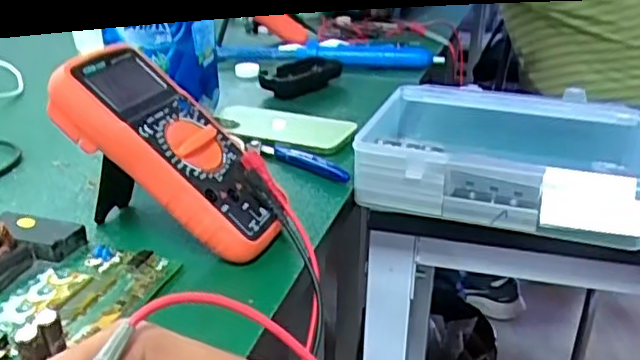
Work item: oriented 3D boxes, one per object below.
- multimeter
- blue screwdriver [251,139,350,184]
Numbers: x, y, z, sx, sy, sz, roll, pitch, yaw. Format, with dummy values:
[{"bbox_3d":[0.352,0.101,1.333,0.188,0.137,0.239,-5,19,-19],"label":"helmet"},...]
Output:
[{"bbox_3d":[-0.097,-0.015,0.430,0.170,0.039,0.082,45,34,2],"label":"multimeter"},{"bbox_3d":[-0.017,-0.019,0.563,0.115,0.014,0.014,23,32,38],"label":"blue screwdriver"}]

